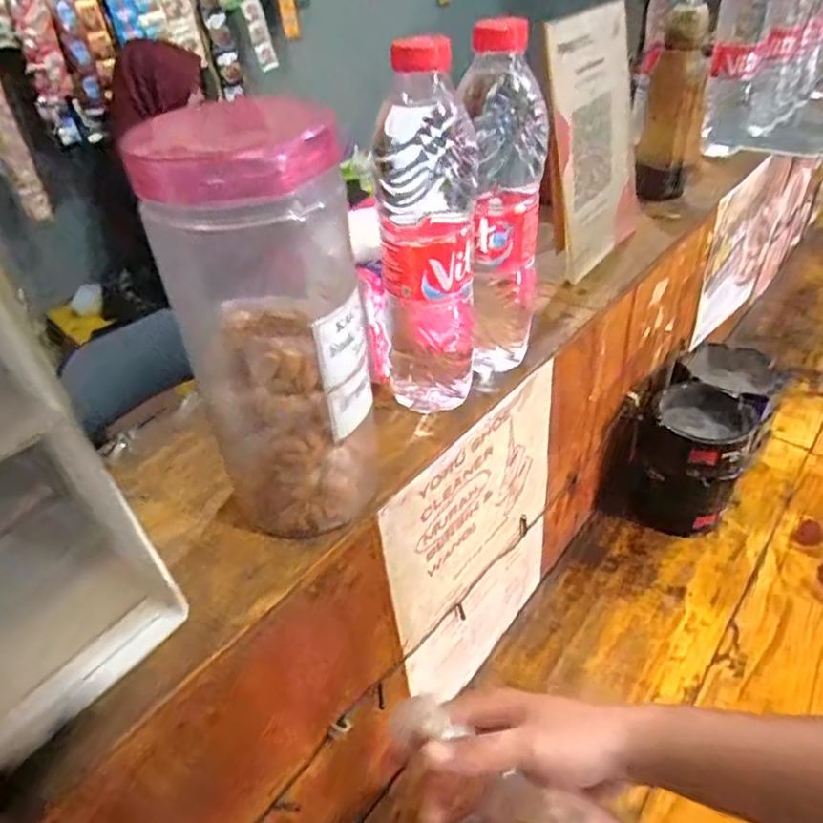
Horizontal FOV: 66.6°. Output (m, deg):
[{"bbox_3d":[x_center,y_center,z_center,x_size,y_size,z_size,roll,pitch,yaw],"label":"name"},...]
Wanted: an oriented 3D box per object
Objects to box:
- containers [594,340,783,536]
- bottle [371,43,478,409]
[{"bbox_3d":[0.335,0.025,0.749,0.141,0.148,0.241,22,46,30],"label":"containers"},{"bbox_3d":[0.010,-0.098,0.393,0.059,0.229,0.054,-3,38,4],"label":"bottle"}]

